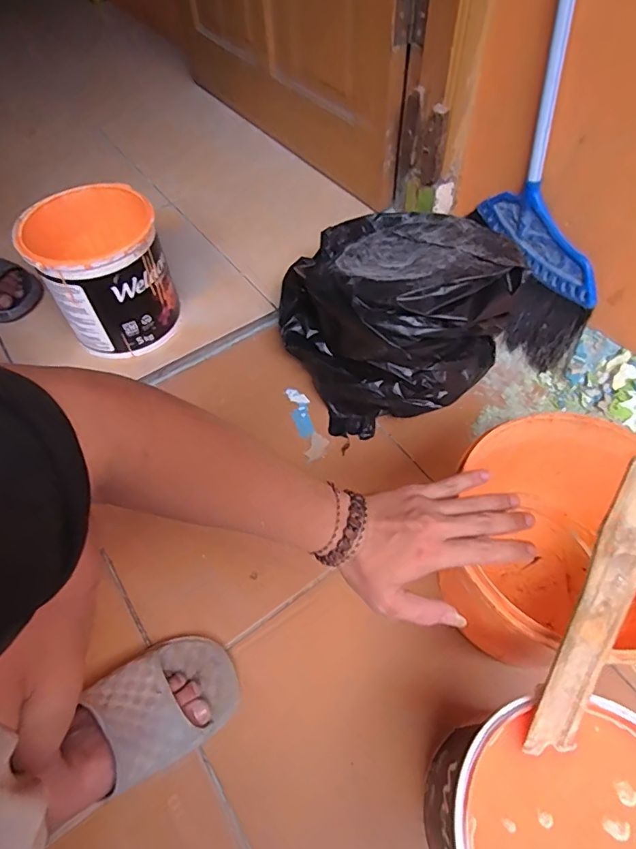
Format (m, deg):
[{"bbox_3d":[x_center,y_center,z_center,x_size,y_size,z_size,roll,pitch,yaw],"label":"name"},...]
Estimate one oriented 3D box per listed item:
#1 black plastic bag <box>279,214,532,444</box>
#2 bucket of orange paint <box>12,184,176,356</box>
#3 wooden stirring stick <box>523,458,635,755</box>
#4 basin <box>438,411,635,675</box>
[{"bbox_3d":[0.097,-0.172,0.705,0.272,0.192,0.329,-24,59,-13],"label":"black plastic bag"},{"bbox_3d":[-0.310,-0.222,0.743,0.167,0.178,0.167,-1,56,1],"label":"bucket of orange paint"},{"bbox_3d":[0.183,0.128,0.325,0.034,0.229,0.007,6,21,-3],"label":"wooden stirring stick"},{"bbox_3d":[0.232,0.130,0.507,0.203,0.193,0.211,-28,61,-16],"label":"basin"}]

